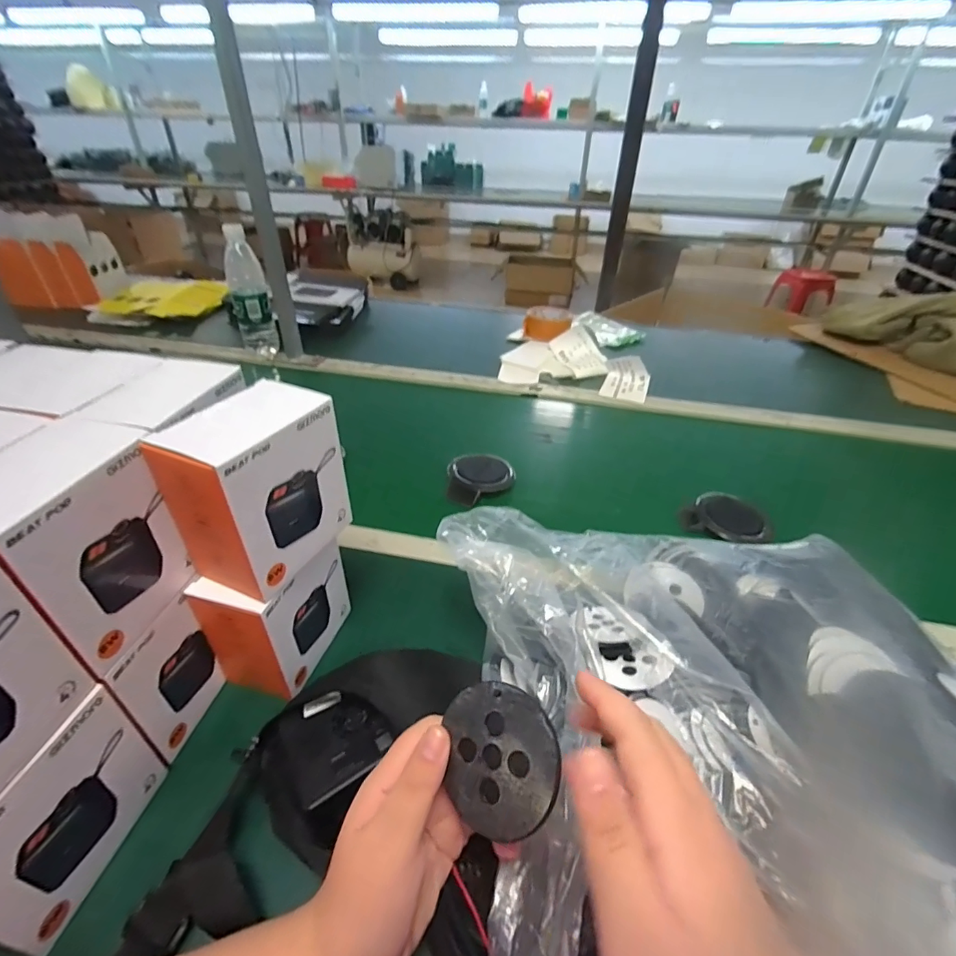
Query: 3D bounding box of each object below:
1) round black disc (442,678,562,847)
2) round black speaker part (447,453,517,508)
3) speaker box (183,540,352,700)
[{"bbox_3d":[0.010,0.128,0.213,0.055,0.004,0.060,-12,68,27],"label":"round black disc"},{"bbox_3d":[0.005,0.002,0.615,0.086,0.035,0.072,4,36,3],"label":"round black speaker part"},{"bbox_3d":[-0.163,0.106,0.385,0.064,0.115,0.106,12,37,13],"label":"speaker box"}]

